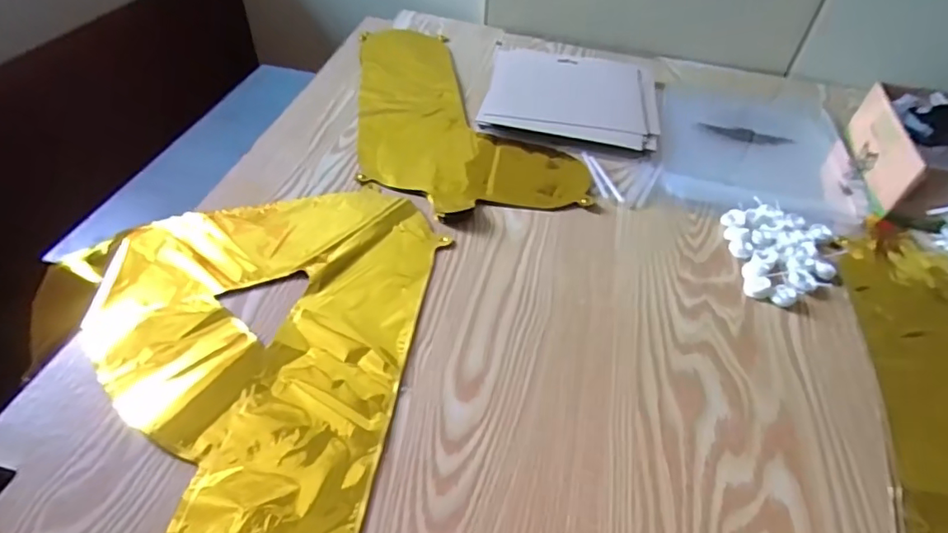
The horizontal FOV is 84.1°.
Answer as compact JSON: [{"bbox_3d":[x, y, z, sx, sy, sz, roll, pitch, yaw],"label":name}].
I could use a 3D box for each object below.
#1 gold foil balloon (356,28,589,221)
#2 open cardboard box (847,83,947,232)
[{"bbox_3d":[-0.030,-0.198,0.648,0.228,0.010,0.391,-7,47,-11],"label":"gold foil balloon"},{"bbox_3d":[0.503,-0.121,0.568,0.127,0.079,0.188,15,47,10],"label":"open cardboard box"}]

